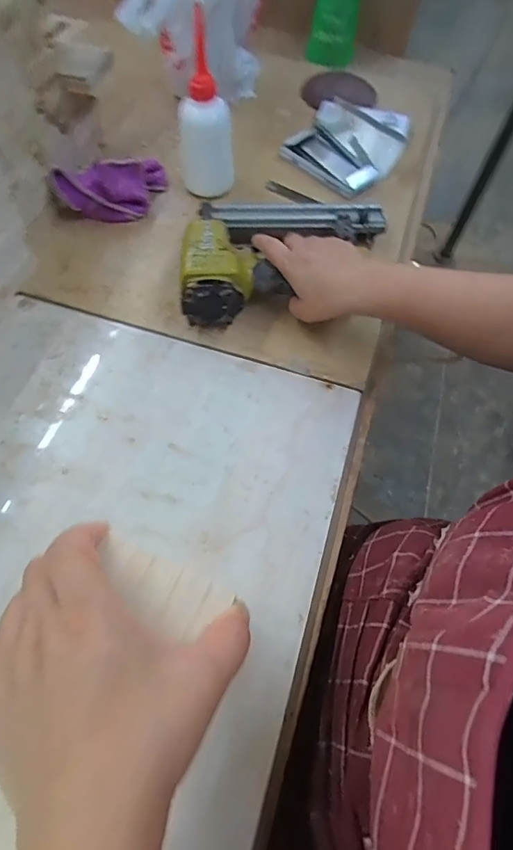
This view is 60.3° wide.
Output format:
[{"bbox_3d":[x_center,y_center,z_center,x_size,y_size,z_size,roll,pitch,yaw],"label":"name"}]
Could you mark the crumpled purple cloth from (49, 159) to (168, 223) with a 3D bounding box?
[{"bbox_3d":[-0.165,-0.287,0.527,0.139,0.054,0.076,-31,68,-19],"label":"crumpled purple cloth"}]

